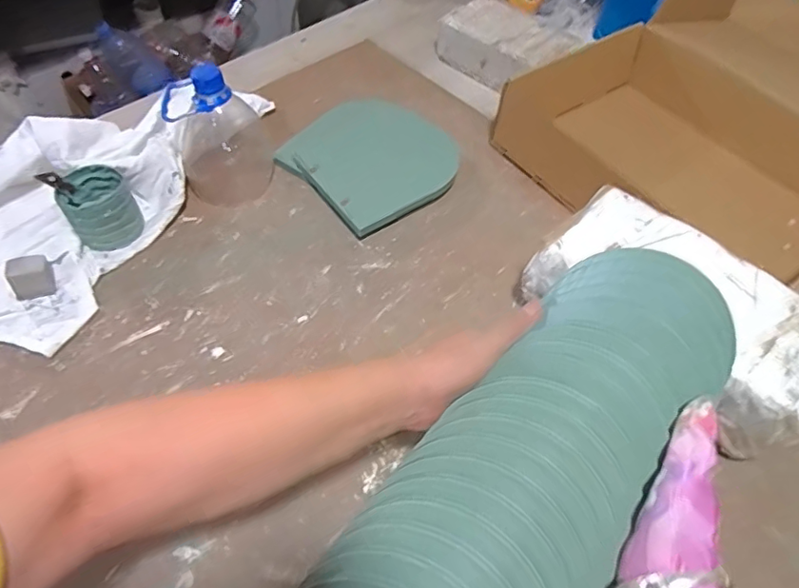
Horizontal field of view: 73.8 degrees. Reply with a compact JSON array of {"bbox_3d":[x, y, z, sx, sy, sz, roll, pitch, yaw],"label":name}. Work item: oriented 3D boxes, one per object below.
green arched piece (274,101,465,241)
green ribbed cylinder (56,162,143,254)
[{"bbox_3d":[-0.028,-0.162,0.638,0.183,0.025,0.181,-36,63,-26],"label":"green arched piece"},{"bbox_3d":[-0.308,-0.088,0.550,0.067,0.063,0.062,-30,61,-23],"label":"green ribbed cylinder"}]

